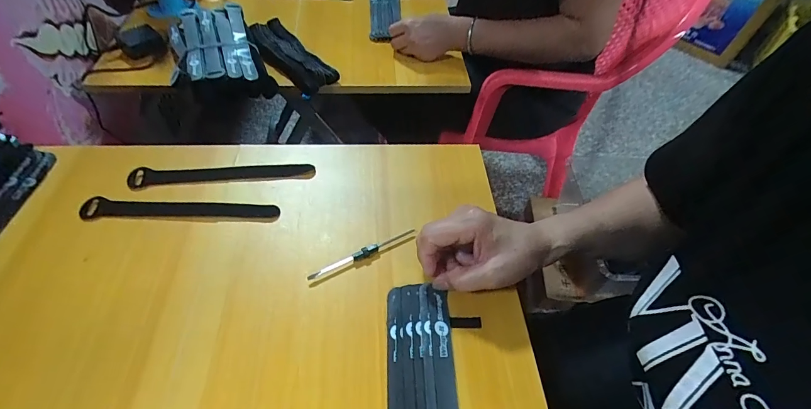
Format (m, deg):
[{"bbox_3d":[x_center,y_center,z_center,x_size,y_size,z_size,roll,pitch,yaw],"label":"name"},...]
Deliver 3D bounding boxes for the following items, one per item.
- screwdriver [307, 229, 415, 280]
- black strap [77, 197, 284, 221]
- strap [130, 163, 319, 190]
[{"bbox_3d":[-0.041,0.049,0.377,0.114,0.011,0.008,-23,58,-21],"label":"screwdriver"},{"bbox_3d":[-0.230,0.006,0.393,0.192,0.004,0.025,2,53,-3],"label":"black strap"},{"bbox_3d":[-0.204,-0.036,0.431,0.193,0.005,0.025,-5,53,-9],"label":"strap"}]

